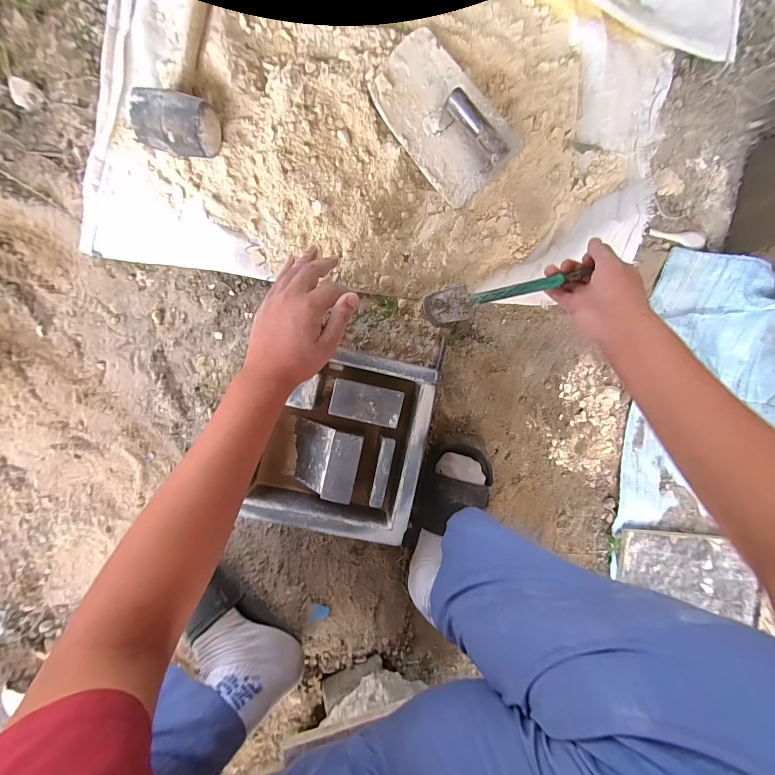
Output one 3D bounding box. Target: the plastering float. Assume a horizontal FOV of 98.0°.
[{"bbox_3d":[0.084,-0.397,0.482,0.133,0.087,0.220,-43,95,-5],"label":"plastering float"}]

